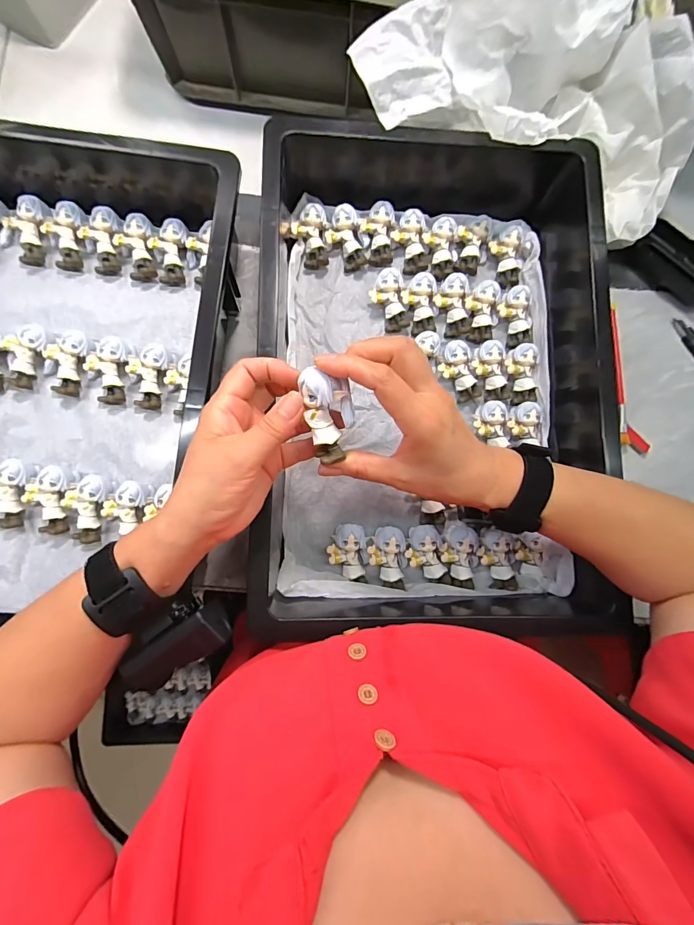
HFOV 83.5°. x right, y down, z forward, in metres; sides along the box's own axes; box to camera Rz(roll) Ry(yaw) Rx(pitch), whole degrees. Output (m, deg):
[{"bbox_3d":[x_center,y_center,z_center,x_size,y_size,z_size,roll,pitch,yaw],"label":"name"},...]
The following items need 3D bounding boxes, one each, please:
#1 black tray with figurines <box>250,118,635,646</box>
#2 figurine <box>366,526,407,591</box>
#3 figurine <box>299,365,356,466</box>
[{"bbox_3d":[0.087,-0.104,0.379,0.323,0.091,0.507,1,84,-4],"label":"black tray with figurines"},{"bbox_3d":[0.040,0.095,0.384,0.036,0.024,0.061,-9,85,-5],"label":"figurine"},{"bbox_3d":[-0.013,-0.035,0.261,0.029,0.030,0.059,-15,115,-14],"label":"figurine"}]

